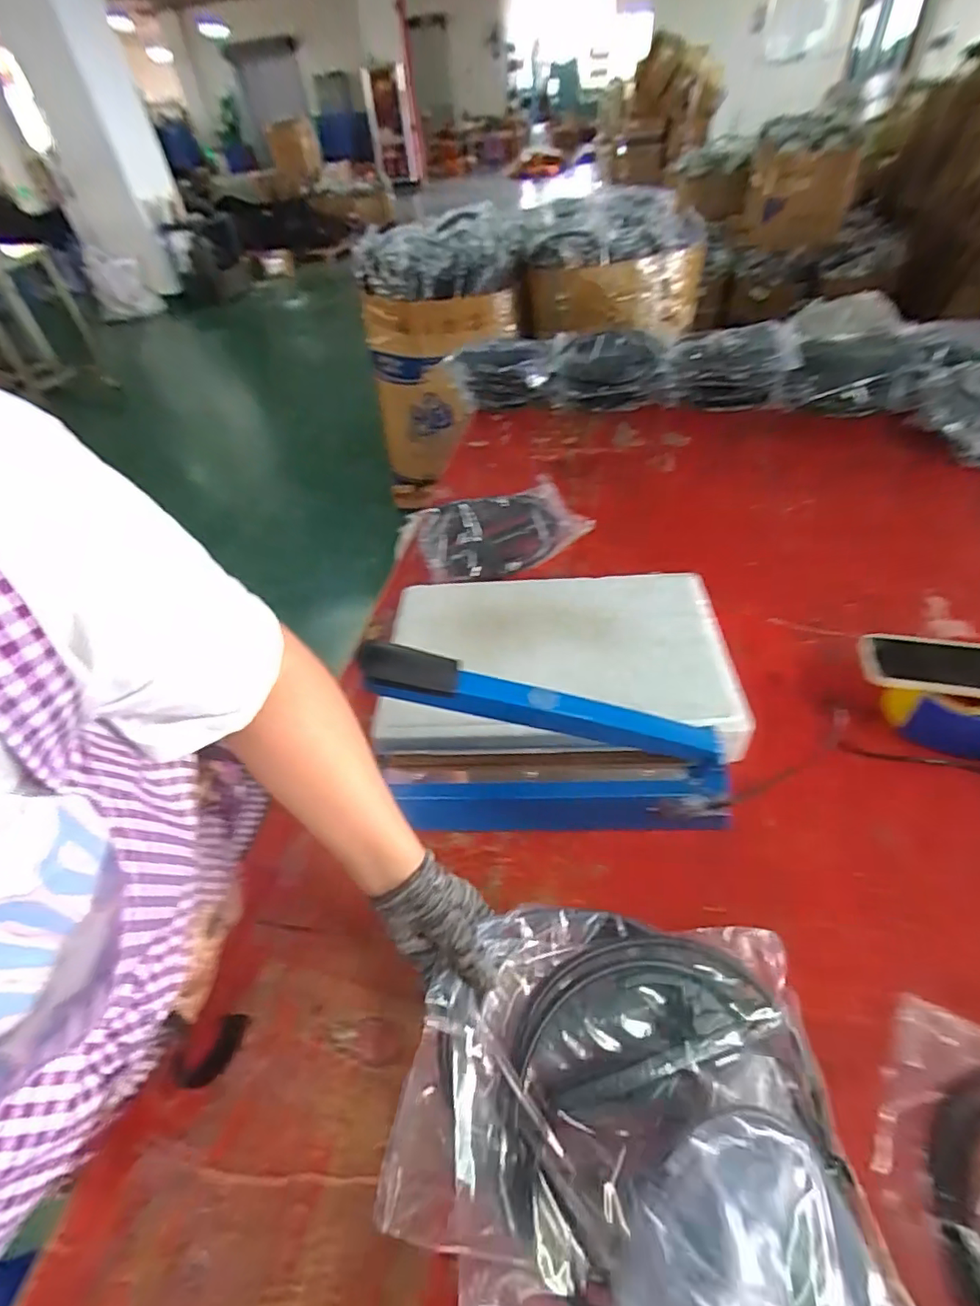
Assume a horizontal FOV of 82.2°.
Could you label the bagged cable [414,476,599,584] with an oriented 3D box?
[{"bbox_3d":[0.014,-0.220,1.007,0.278,0.049,0.236,-15,45,-8],"label":"bagged cable"}]

